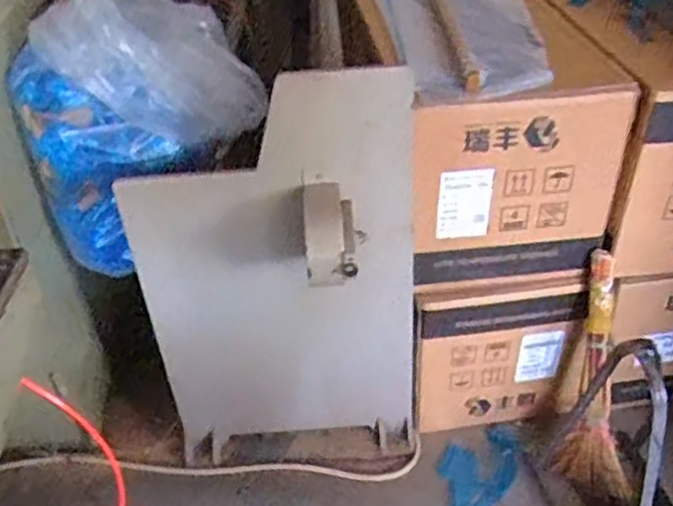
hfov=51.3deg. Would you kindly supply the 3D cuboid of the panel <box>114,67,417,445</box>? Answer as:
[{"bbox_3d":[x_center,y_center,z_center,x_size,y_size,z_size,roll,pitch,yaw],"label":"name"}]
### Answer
[{"bbox_3d":[-0.119,0.103,1.409,0.562,0.851,0.193,-4,37,1],"label":"panel"}]

